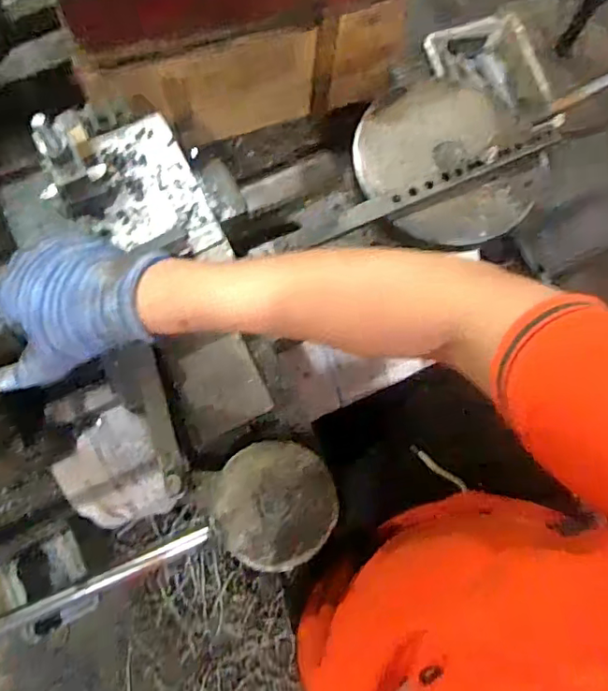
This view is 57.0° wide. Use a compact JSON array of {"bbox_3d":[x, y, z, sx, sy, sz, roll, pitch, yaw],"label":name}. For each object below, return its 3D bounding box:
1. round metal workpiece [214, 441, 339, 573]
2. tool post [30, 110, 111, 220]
[{"bbox_3d":[-0.022,0.129,0.455,0.093,0.011,0.097,0,75,-1],"label":"round metal workpiece"},{"bbox_3d":[-0.193,-0.154,0.450,0.045,0.084,0.070,-11,76,-4],"label":"tool post"}]

